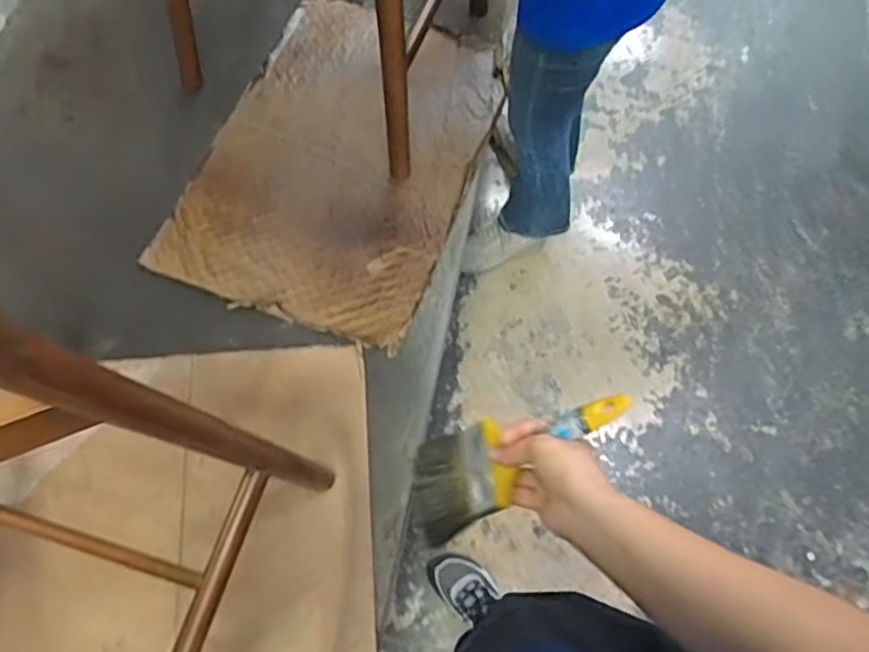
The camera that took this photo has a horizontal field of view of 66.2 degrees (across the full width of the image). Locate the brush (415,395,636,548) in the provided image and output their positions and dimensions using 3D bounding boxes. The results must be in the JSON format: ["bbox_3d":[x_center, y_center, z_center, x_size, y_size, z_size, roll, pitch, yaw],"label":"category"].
[{"bbox_3d":[0.075,0.121,0.638,0.239,0.033,0.091,-32,69,24],"label":"brush"}]

